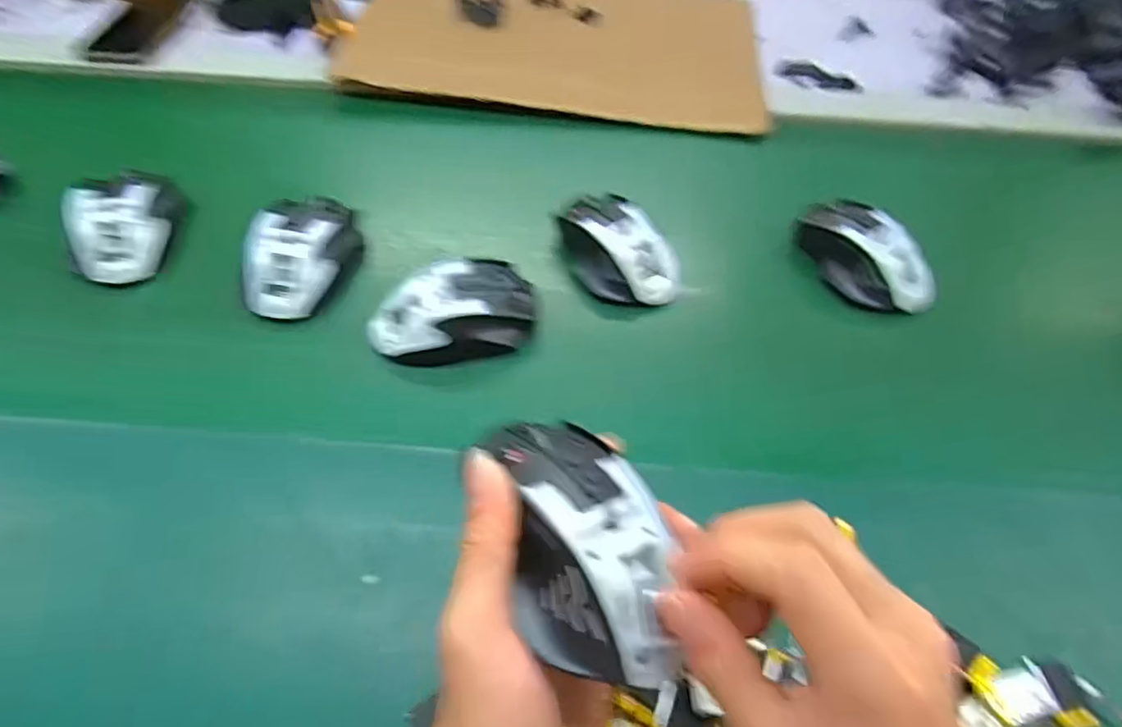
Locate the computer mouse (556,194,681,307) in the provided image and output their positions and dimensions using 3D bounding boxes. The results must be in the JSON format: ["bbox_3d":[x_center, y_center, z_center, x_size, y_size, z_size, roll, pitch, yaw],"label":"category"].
[{"bbox_3d":[0.046,-0.088,0.499,0.071,0.038,0.095,-15,57,-12],"label":"computer mouse"}]

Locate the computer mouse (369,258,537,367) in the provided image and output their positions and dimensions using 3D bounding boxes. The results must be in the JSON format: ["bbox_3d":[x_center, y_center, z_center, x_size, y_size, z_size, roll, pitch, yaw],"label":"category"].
[{"bbox_3d":[-0.076,-0.034,0.459,0.113,0.049,0.066,-12,56,-10],"label":"computer mouse"}]

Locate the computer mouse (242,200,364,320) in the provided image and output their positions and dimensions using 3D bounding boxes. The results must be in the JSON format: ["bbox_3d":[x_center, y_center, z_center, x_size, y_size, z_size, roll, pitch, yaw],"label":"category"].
[{"bbox_3d":[-0.189,-0.082,0.482,0.075,0.036,0.113,5,55,2],"label":"computer mouse"}]

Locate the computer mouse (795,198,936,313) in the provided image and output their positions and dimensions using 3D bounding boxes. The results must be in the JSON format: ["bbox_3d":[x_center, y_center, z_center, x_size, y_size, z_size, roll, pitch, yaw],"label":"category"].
[{"bbox_3d":[0.243,-0.088,0.511,0.062,0.043,0.116,-29,61,-20],"label":"computer mouse"}]

